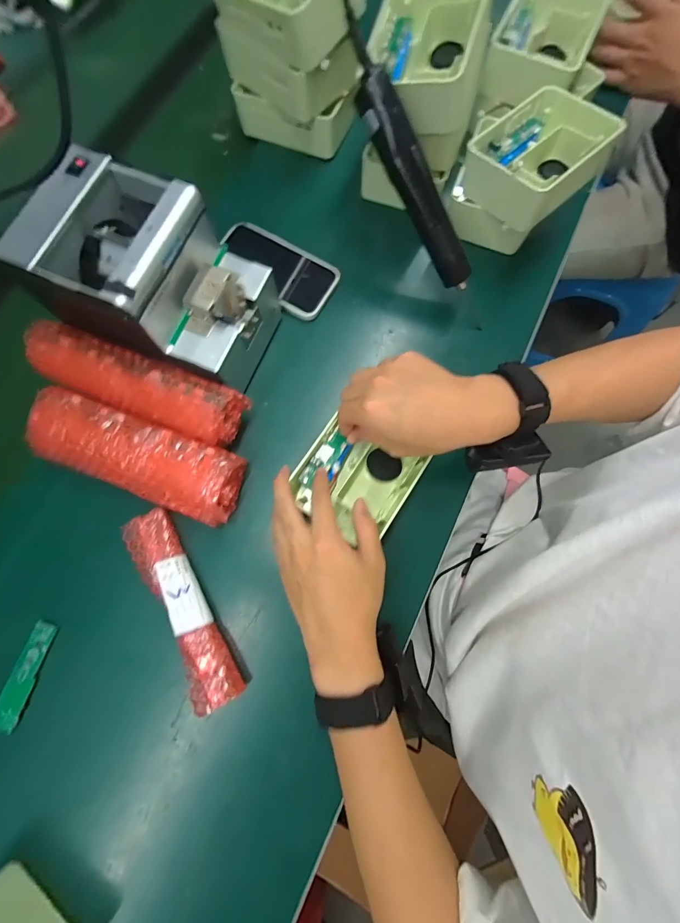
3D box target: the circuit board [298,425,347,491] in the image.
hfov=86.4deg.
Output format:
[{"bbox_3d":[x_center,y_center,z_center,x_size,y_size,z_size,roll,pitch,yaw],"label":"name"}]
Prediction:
[{"bbox_3d":[-0.017,-0.002,0.373,0.021,0.009,0.065,38,79,9],"label":"circuit board"}]

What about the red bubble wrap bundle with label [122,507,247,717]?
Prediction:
[{"bbox_3d":[-0.154,0.141,0.355,0.043,0.034,0.189,-28,77,-6],"label":"red bubble wrap bundle with label"}]

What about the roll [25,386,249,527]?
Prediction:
[{"bbox_3d":[-0.199,-0.001,0.371,0.200,0.073,0.071,19,77,6],"label":"roll"}]

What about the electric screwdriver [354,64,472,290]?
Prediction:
[{"bbox_3d":[0.081,-0.276,0.371,0.029,0.030,0.199,-46,118,-9],"label":"electric screwdriver"}]

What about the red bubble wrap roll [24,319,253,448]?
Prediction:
[{"bbox_3d":[-0.200,-0.076,0.358,0.198,0.053,0.058,19,77,6],"label":"red bubble wrap roll"}]

